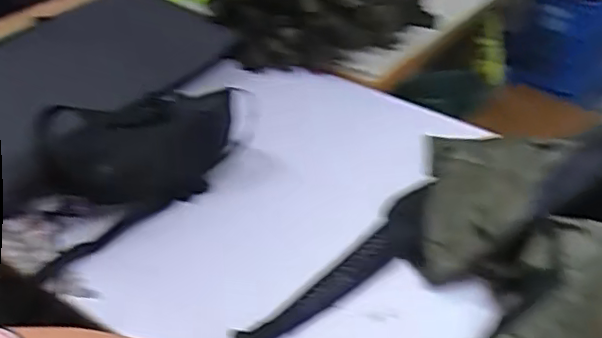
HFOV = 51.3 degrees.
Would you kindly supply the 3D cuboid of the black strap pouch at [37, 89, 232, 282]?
[{"bbox_3d":[-0.212,-0.017,0.785,0.151,0.092,0.321,31,44,32],"label":"black strap pouch"}]

